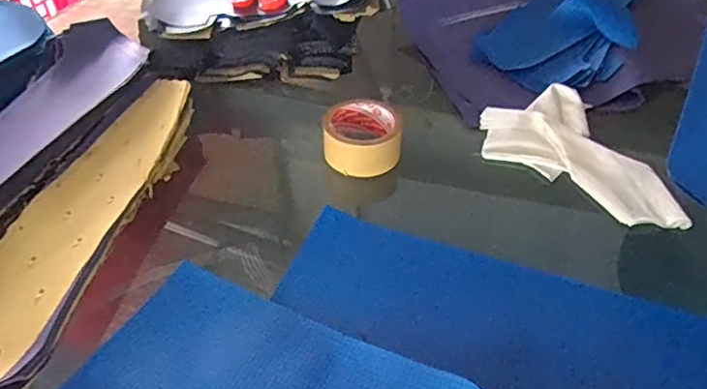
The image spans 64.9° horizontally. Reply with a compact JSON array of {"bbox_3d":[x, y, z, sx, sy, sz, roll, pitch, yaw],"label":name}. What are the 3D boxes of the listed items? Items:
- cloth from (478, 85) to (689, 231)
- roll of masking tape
[{"bbox_3d":[0.252,-0.042,0.653,0.155,0.023,0.243,-10,44,-12],"label":"cloth"},{"bbox_3d":[0.010,-0.067,0.660,0.089,0.053,0.092,1,43,-1],"label":"roll of masking tape"}]

